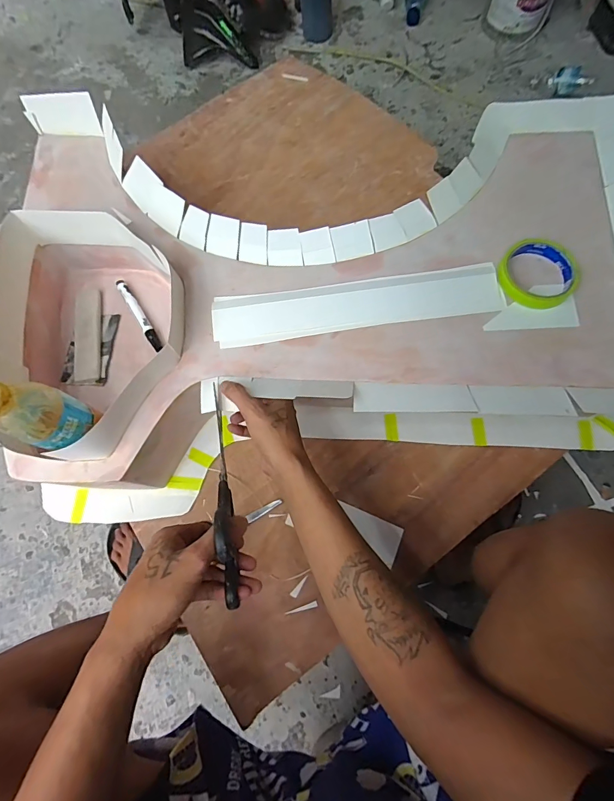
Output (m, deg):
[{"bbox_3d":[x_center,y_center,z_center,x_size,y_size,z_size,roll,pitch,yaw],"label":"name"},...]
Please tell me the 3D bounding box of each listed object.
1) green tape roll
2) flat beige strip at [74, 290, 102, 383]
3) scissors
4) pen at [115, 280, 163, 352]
[{"bbox_3d":[0.285,-0.156,0.465,0.087,0.021,0.089,-1,73,3],"label":"green tape roll"},{"bbox_3d":[-0.336,-0.103,0.582,0.041,0.007,0.155,-10,72,1],"label":"flat beige strip"},{"bbox_3d":[-0.089,0.081,0.393,0.016,0.073,0.234,-11,57,-2],"label":"scissors"},{"bbox_3d":[-0.261,-0.135,0.586,0.015,0.010,0.143,-33,74,-7],"label":"pen"}]

